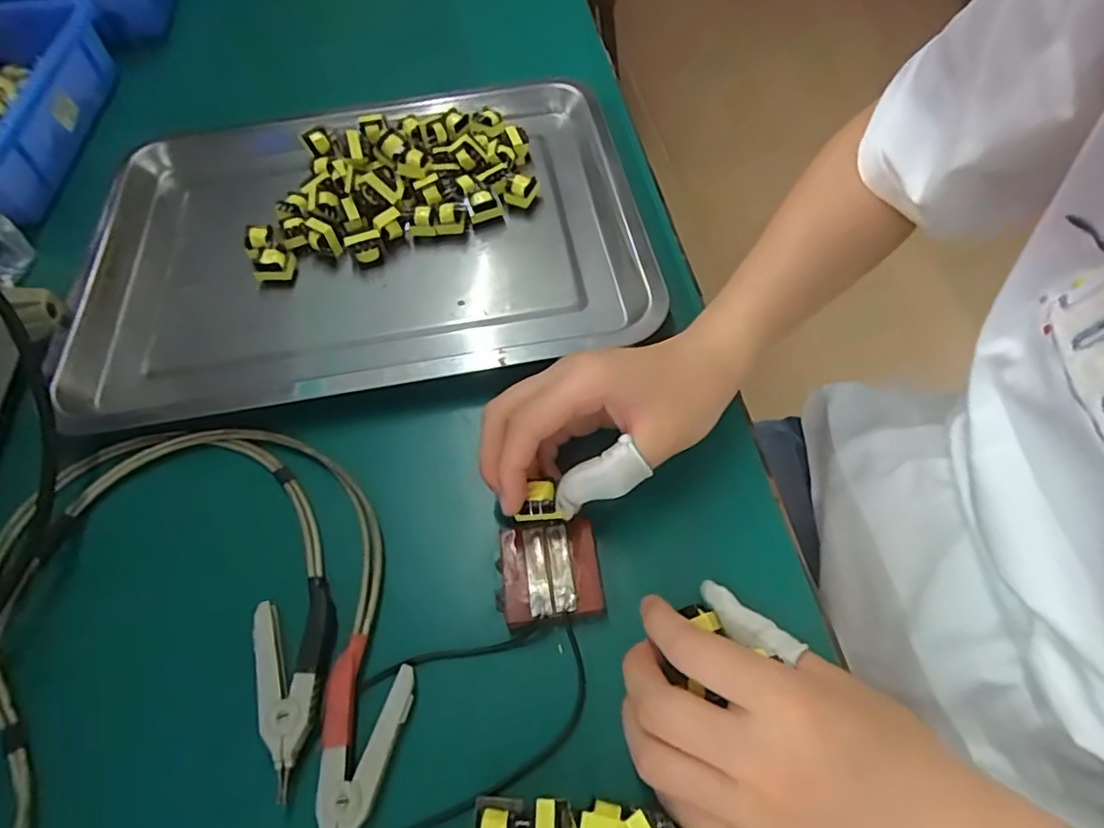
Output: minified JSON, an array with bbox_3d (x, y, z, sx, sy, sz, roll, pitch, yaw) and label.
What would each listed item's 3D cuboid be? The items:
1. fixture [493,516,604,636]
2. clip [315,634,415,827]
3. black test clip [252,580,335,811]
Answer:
[{"bbox_3d":[-0.003,0.080,0.299,0.051,0.011,0.049,-9,59,-2],"label":"fixture"},{"bbox_3d":[-0.082,0.147,0.259,0.038,0.009,0.094,-5,59,0],"label":"clip"},{"bbox_3d":[-0.117,0.123,0.278,0.038,0.011,0.087,-20,60,-9],"label":"black test clip"}]

